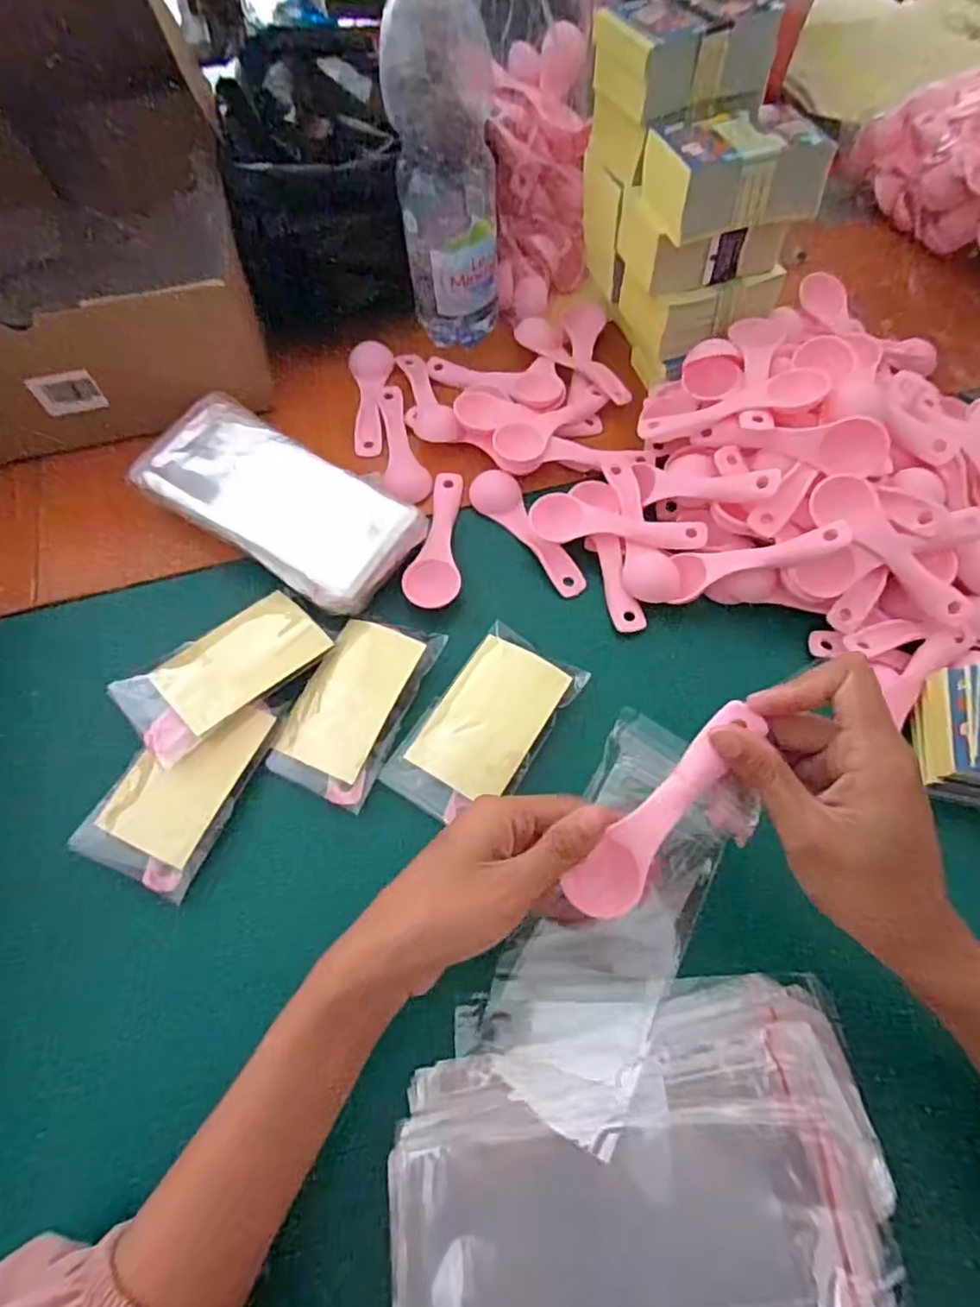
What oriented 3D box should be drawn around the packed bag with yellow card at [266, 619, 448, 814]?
[{"bbox_3d":[-0.080,0.029,0.367,0.065,0.014,0.108,22,66,11],"label":"packed bag with yellow card"}]

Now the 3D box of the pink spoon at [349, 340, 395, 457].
[{"bbox_3d":[-0.092,-0.201,0.490,0.033,0.013,0.115,-5,64,-2],"label":"pink spoon"}]

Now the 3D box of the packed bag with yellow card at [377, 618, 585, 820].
[{"bbox_3d":[-0.002,0.041,0.361,0.065,0.011,0.116,31,68,15],"label":"packed bag with yellow card"}]

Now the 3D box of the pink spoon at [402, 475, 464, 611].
[{"bbox_3d":[-0.038,-0.079,0.425,0.036,0.010,0.112,-1,64,0],"label":"pink spoon"}]

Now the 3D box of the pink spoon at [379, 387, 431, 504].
[{"bbox_3d":[-0.070,-0.158,0.468,0.031,0.011,0.116,-14,64,-6],"label":"pink spoon"}]

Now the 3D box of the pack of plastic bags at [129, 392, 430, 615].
[{"bbox_3d":[-0.140,-0.104,0.416,0.188,0.033,0.097,31,68,15],"label":"pack of plastic bags"}]

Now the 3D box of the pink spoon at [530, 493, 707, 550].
[{"bbox_3d":[0.083,-0.085,0.410,0.113,0.012,0.028,9,64,5],"label":"pink spoon"}]

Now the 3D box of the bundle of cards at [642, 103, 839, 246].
[{"bbox_3d":[0.151,-0.297,0.386,0.096,0.044,0.060,-11,64,-5],"label":"bundle of cards"}]

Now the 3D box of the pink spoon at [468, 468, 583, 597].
[{"bbox_3d":[0.027,-0.085,0.430,0.031,0.022,0.111,-32,67,-14],"label":"pink spoon"}]

